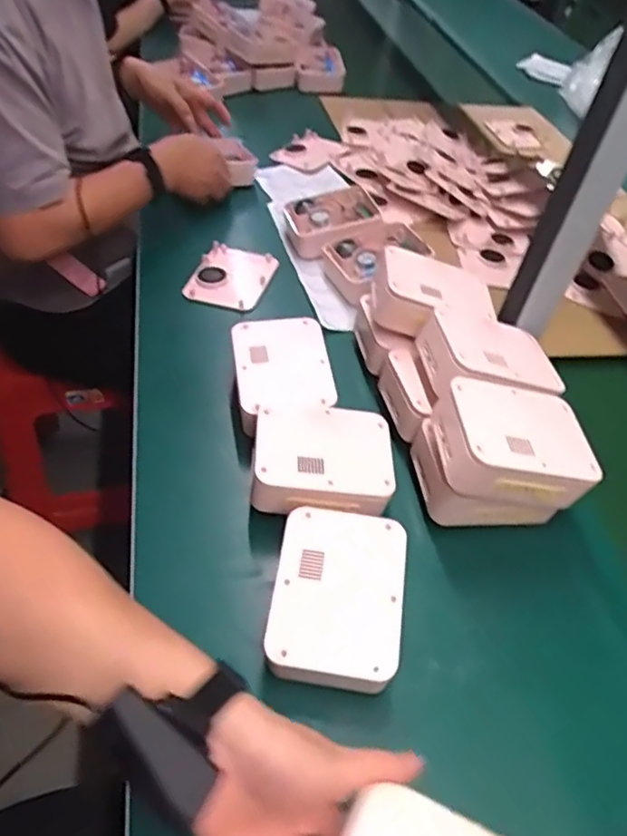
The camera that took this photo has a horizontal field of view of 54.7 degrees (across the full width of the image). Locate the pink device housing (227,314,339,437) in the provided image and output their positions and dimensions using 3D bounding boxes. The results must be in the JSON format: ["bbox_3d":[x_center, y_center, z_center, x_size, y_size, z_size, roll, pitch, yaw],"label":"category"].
[{"bbox_3d":[-0.034,-0.043,0.650,0.102,0.057,0.131,-3,47,-12],"label":"pink device housing"}]

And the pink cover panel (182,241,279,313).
[{"bbox_3d":[-0.109,-0.193,0.816,0.100,0.015,0.121,12,46,3],"label":"pink cover panel"}]

